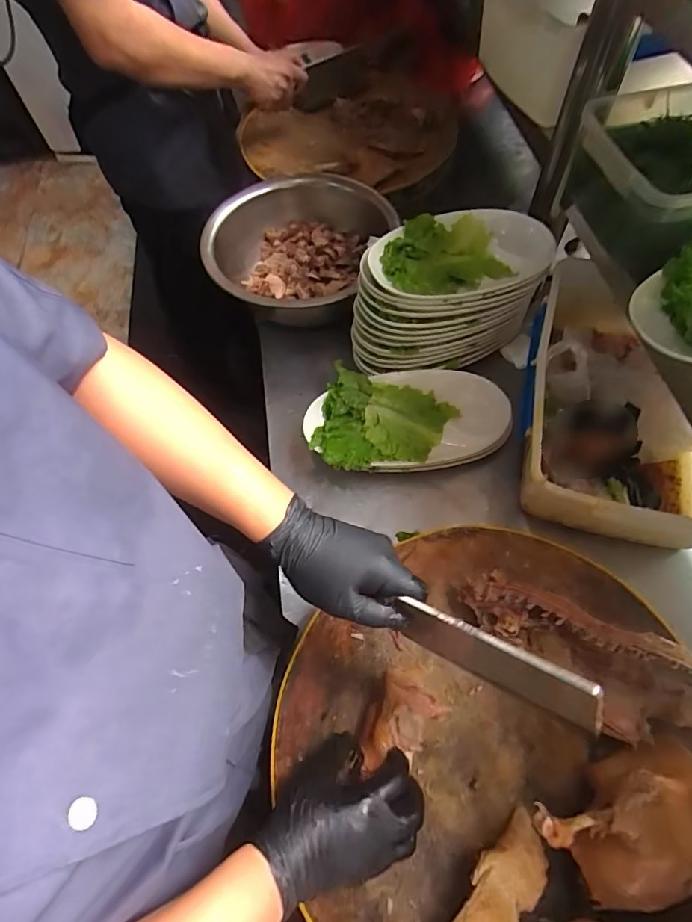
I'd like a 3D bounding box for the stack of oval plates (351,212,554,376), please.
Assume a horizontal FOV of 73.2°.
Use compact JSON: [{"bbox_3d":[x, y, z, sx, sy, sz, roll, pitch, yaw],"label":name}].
[{"bbox_3d":[0.158,-0.268,0.733,0.306,0.153,0.164,-27,65,-10],"label":"stack of oval plates"}]

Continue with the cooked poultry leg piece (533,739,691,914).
[{"bbox_3d":[0.261,0.333,0.405,0.171,0.073,0.118,-18,64,-6],"label":"cooked poultry leg piece"}]

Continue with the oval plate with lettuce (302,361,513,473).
[{"bbox_3d":[0.092,-0.067,0.721,0.305,0.039,0.179,5,64,6],"label":"oval plate with lettuce"}]

